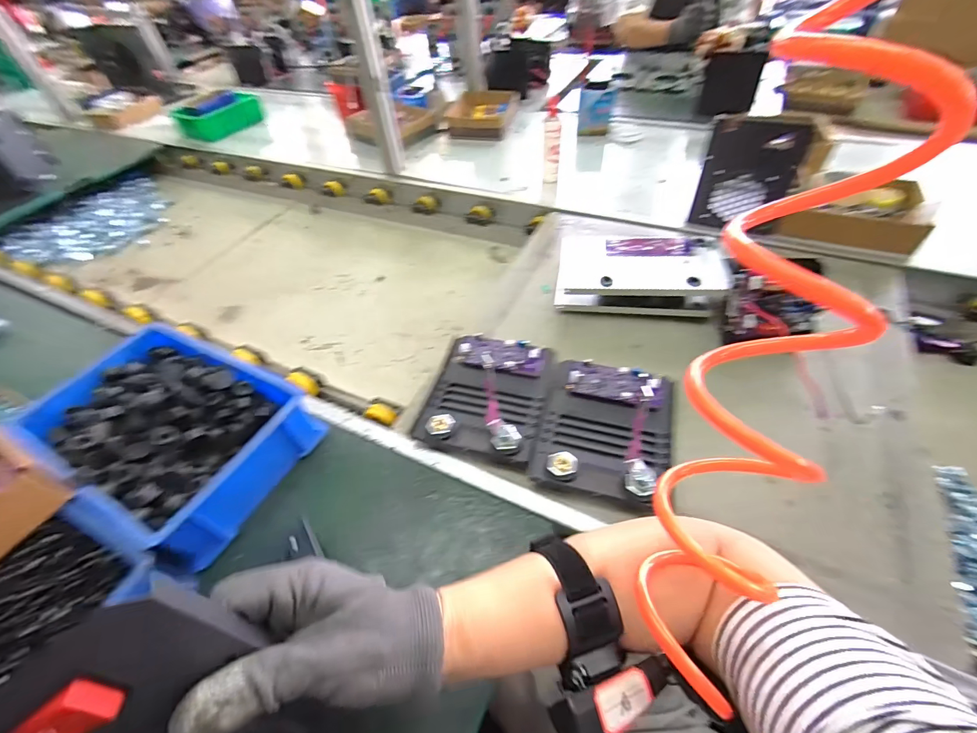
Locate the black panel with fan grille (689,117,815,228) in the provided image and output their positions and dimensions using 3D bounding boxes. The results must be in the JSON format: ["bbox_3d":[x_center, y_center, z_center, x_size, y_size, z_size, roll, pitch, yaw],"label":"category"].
[{"bbox_3d":[0.468,-0.343,0.746,0.150,0.175,0.031,6,39,10],"label":"black panel with fan grille"}]

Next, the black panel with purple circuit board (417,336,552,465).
[{"bbox_3d":[-0.001,0.030,0.542,0.145,0.029,0.172,10,51,14],"label":"black panel with purple circuit board"}]

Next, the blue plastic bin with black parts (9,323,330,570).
[{"bbox_3d":[-0.385,0.076,0.499,0.299,0.082,0.199,18,53,20],"label":"blue plastic bin with black parts"}]

